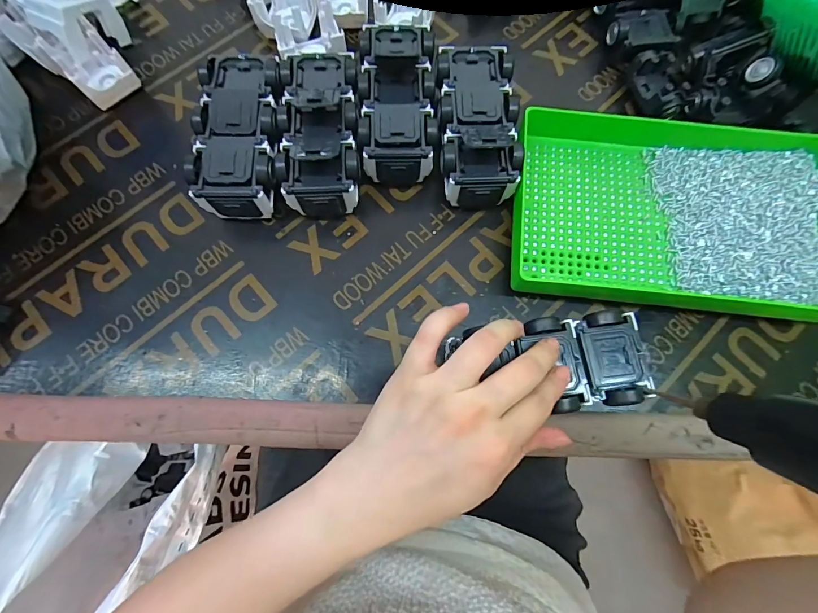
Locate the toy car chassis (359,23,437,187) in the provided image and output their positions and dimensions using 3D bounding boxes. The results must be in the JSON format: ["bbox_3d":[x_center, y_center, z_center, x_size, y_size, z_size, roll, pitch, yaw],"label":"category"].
[{"bbox_3d":[-0.010,-0.166,0.311,0.059,0.045,0.128,0,78,-1],"label":"toy car chassis"}]

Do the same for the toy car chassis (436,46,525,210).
[{"bbox_3d":[0.054,-0.148,0.302,0.060,0.057,0.132,0,78,-1],"label":"toy car chassis"}]

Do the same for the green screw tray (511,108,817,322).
[{"bbox_3d":[0.207,-0.080,0.297,0.237,0.037,0.159,7,78,1],"label":"green screw tray"}]

